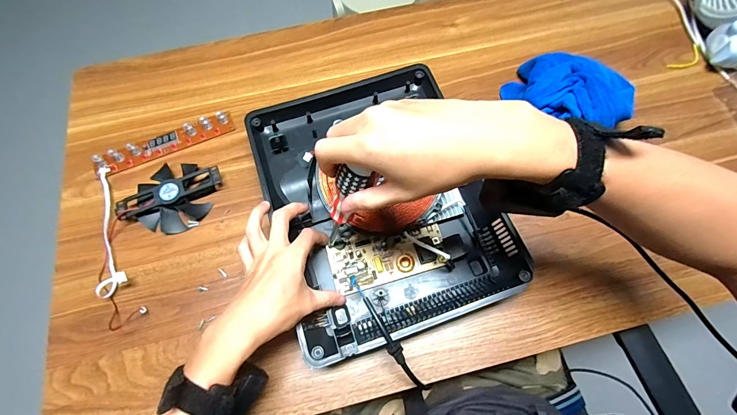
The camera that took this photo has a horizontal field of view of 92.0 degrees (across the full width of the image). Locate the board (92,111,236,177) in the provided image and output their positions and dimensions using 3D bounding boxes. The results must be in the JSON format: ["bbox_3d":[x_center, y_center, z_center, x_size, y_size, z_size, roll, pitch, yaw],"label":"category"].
[{"bbox_3d":[-0.302,-0.097,0.528,0.201,0.017,0.032,-23,69,-9],"label":"board"}]

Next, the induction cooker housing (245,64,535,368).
[{"bbox_3d":[0.010,-0.020,0.466,0.267,0.049,0.352,-18,68,-7],"label":"induction cooker housing"}]

